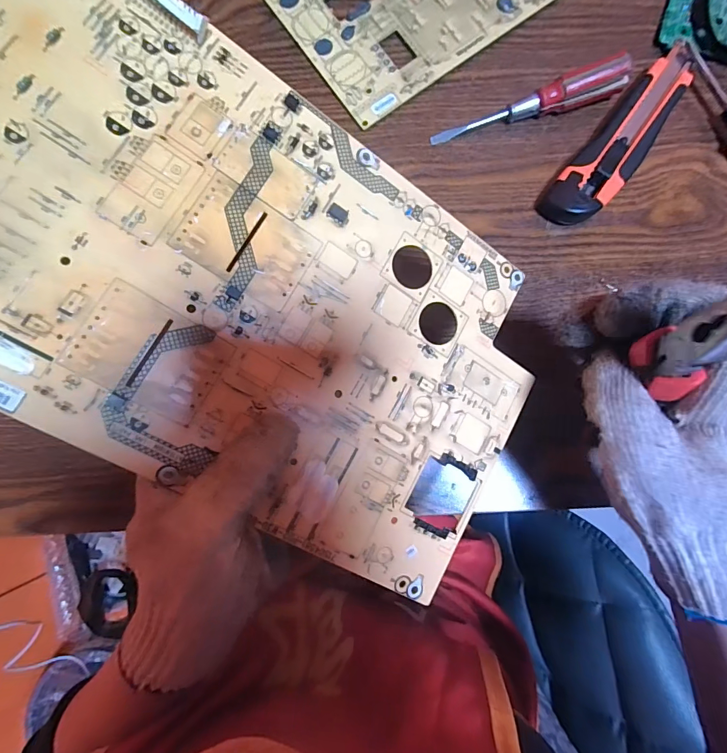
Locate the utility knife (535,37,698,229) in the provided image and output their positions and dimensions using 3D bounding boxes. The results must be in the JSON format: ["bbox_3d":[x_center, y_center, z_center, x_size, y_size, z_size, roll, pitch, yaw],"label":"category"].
[{"bbox_3d":[0.192,-0.175,0.291,0.041,0.017,0.155,39,89,1],"label":"utility knife"}]

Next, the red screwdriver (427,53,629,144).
[{"bbox_3d":[0.120,-0.197,0.293,0.137,0.021,0.020,-16,86,7],"label":"red screwdriver"}]

